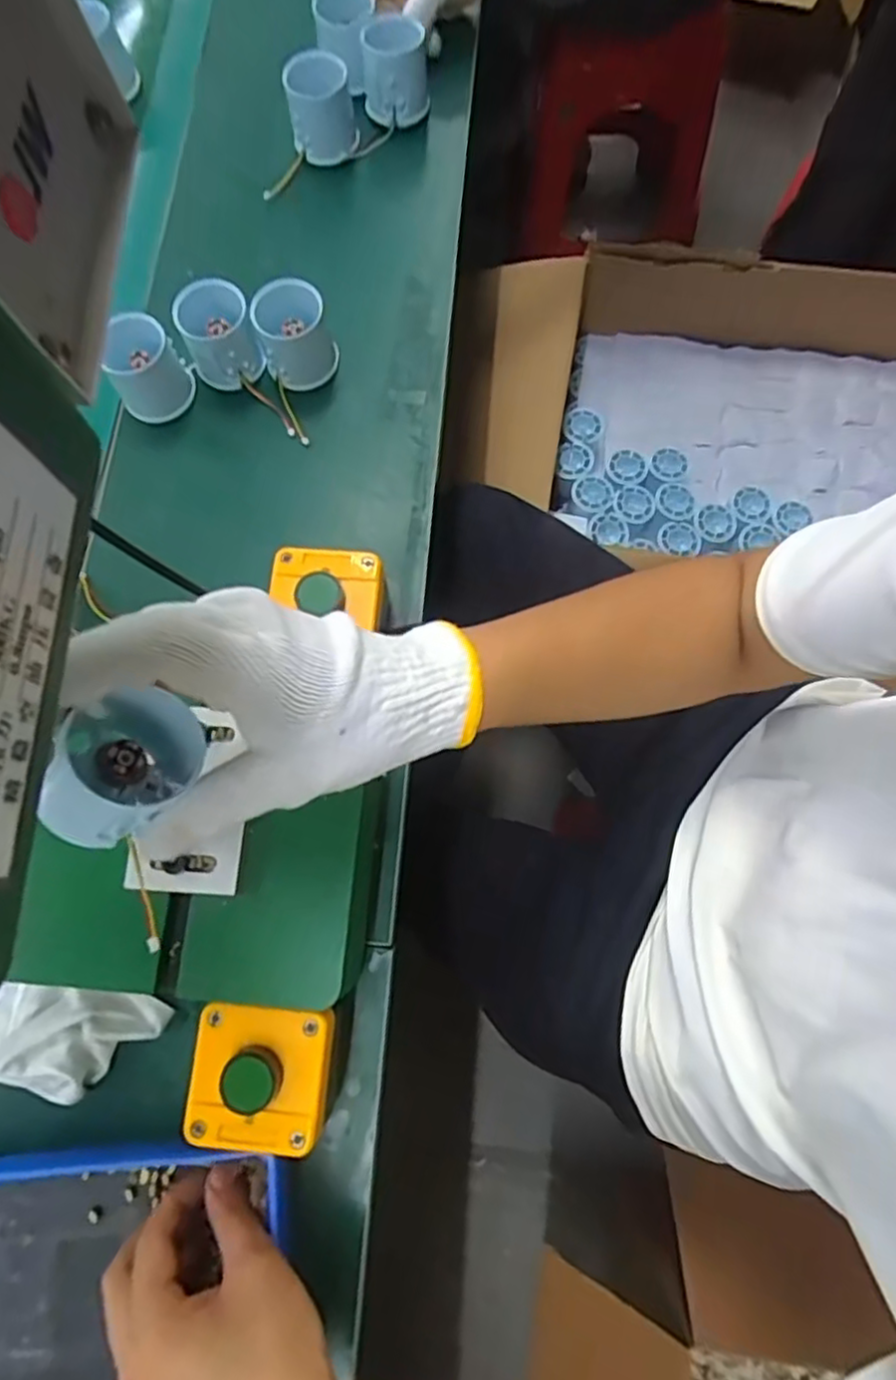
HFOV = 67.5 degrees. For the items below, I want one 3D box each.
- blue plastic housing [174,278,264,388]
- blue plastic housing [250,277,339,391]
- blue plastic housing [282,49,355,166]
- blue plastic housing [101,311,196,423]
[{"bbox_3d":[-0.169,-0.262,0.495,0.051,0.050,0.053,-1,75,3],"label":"blue plastic housing"},{"bbox_3d":[-0.111,-0.259,0.494,0.054,0.052,0.053,-17,75,-2],"label":"blue plastic housing"},{"bbox_3d":[-0.104,-0.478,0.549,0.054,0.055,0.046,-13,75,-1],"label":"blue plastic housing"},{"bbox_3d":[-0.220,-0.236,0.491,0.054,0.047,0.052,-1,75,3],"label":"blue plastic housing"}]

